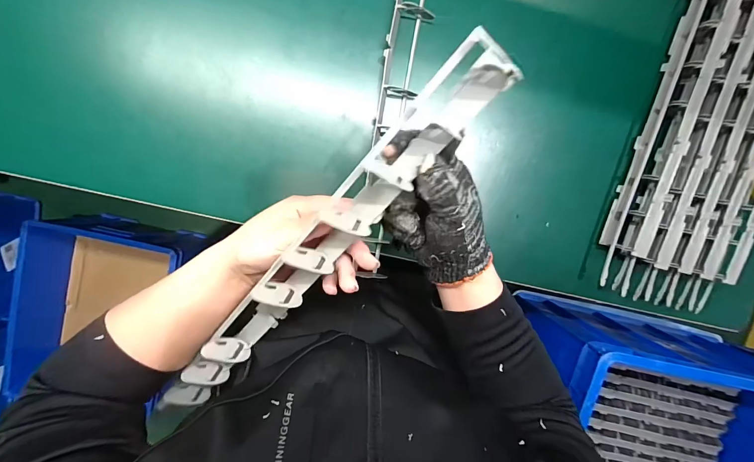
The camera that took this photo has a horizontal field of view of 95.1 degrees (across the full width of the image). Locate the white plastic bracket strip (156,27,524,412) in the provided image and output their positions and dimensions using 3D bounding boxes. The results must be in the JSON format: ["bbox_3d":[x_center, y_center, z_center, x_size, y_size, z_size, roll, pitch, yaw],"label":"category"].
[{"bbox_3d":[-0.062,0.031,0.283,0.039,0.045,0.420,42,111,-8],"label":"white plastic bracket strip"}]

